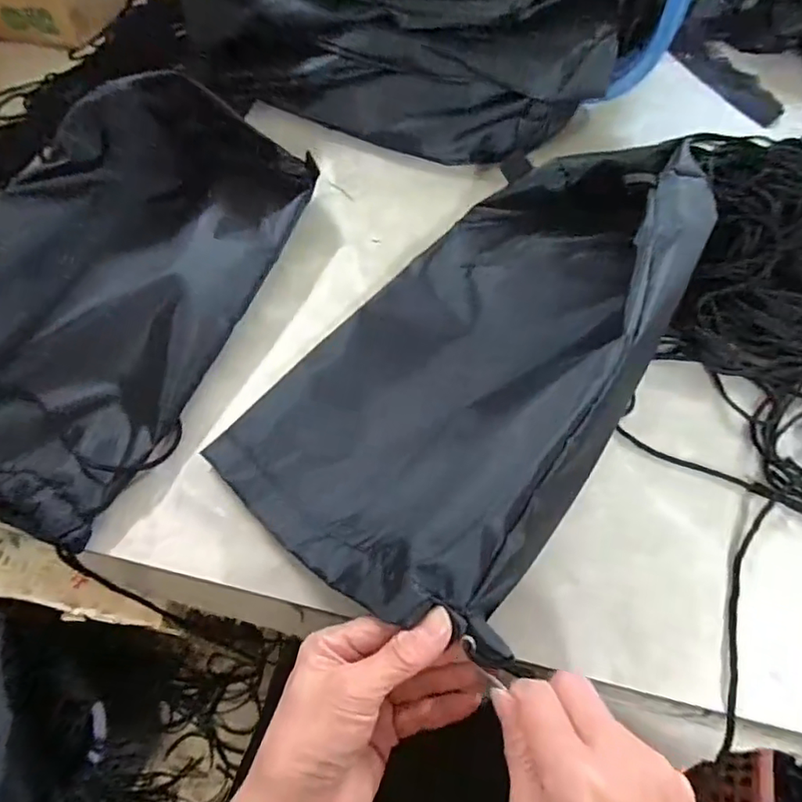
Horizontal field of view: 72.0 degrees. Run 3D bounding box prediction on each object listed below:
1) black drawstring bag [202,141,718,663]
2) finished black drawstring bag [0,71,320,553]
[{"bbox_3d":[0.057,-0.056,0.401,0.223,0.114,0.411,29,66,16],"label":"black drawstring bag"},{"bbox_3d":[-0.264,-0.112,0.465,0.262,0.073,0.400,18,64,11],"label":"finished black drawstring bag"}]

